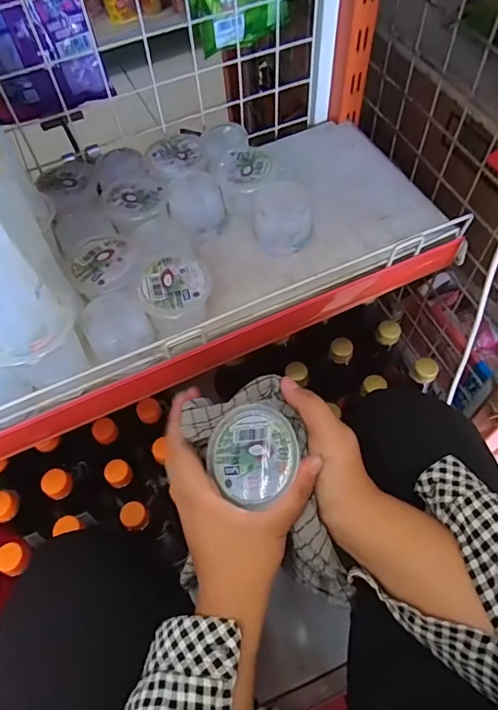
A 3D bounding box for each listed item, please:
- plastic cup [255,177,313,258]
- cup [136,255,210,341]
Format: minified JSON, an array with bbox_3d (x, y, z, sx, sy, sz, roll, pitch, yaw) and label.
[{"bbox_3d":[0.036,-0.143,0.508,0.059,0.048,0.057,-1,60,3],"label":"plastic cup"},{"bbox_3d":[-0.067,-0.052,0.461,0.062,0.051,0.064,-1,60,3],"label":"cup"}]

